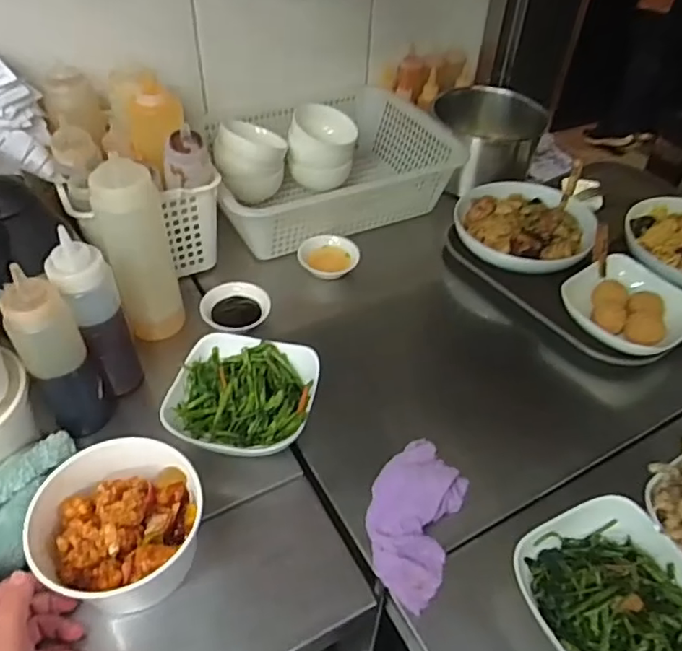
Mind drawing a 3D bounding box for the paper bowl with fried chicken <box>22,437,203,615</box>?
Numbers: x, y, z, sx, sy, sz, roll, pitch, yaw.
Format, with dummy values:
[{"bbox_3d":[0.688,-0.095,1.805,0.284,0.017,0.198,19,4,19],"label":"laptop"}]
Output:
[{"bbox_3d":[-0.190,0.176,0.510,0.132,0.083,0.122,2,46,-2],"label":"paper bowl with fried chicken"}]

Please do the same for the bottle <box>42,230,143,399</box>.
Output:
[{"bbox_3d":[-0.254,-0.007,0.607,0.050,0.190,0.049,-32,55,-29],"label":"bottle"}]

